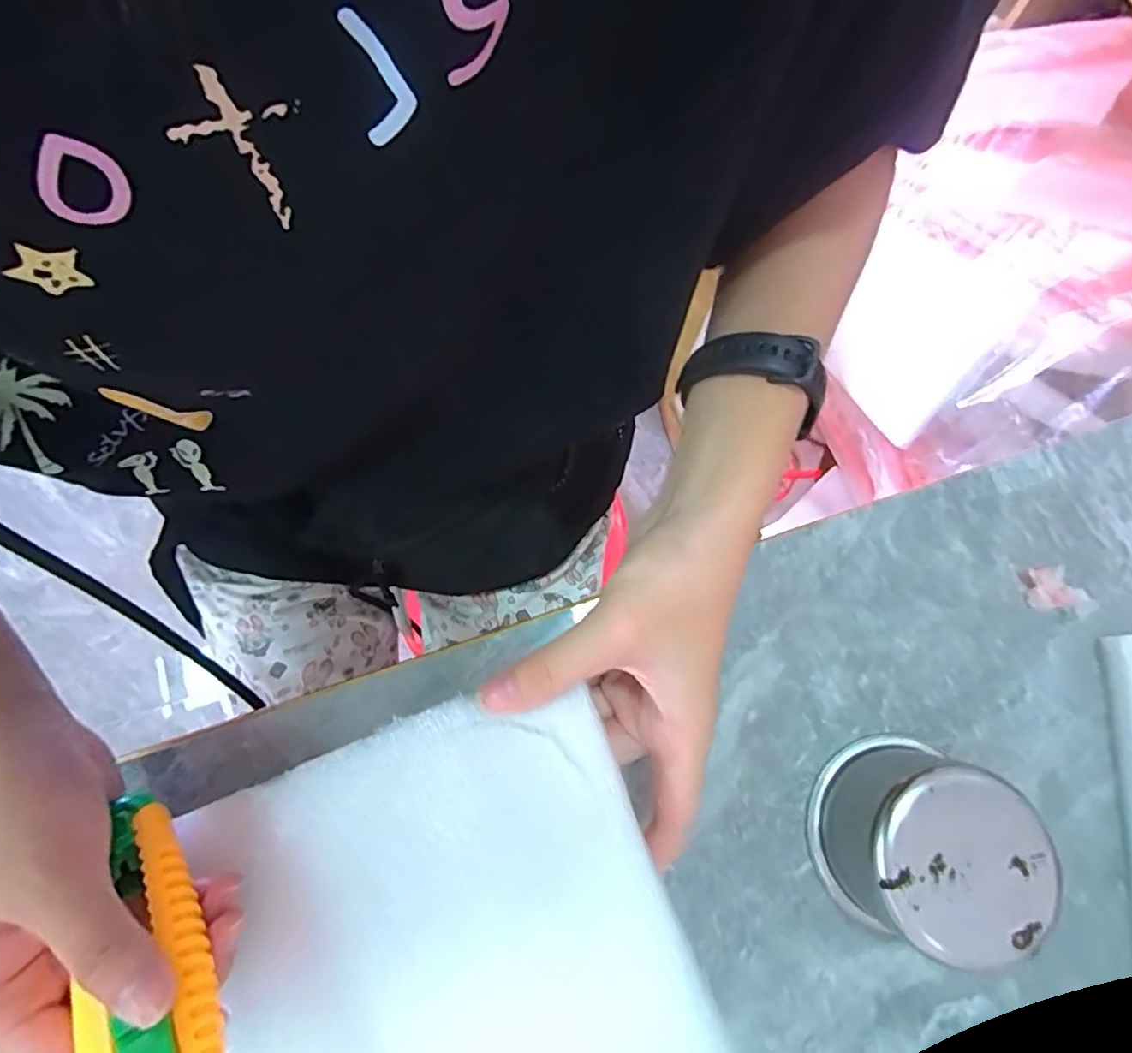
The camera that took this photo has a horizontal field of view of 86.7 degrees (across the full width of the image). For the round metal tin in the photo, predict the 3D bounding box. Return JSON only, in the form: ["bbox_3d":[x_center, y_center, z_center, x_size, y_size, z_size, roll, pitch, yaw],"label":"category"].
[{"bbox_3d":[0.140,0.127,0.238,0.068,0.047,0.069,0,76,-1],"label":"round metal tin"}]

